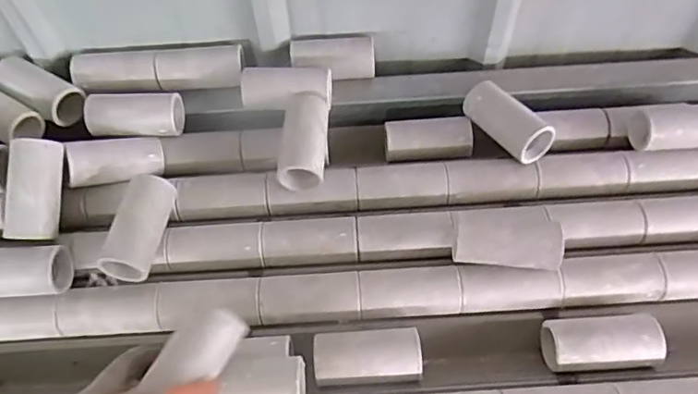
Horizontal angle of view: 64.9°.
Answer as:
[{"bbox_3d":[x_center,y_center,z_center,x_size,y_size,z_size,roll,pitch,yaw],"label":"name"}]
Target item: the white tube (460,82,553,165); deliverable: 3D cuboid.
[{"bbox_3d":[0.146,-0.071,0.511,0.034,0.037,0.086,-33,63,-16],"label":"white tube"}]

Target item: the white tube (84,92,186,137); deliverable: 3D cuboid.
[{"bbox_3d":[-0.203,-0.078,0.519,0.083,0.042,0.035,-4,59,0],"label":"white tube"}]

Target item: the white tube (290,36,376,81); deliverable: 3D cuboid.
[{"bbox_3d":[-0.014,-0.134,0.551,0.088,0.044,0.045,-8,59,-2],"label":"white tube"}]

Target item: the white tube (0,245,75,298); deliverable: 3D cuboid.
[{"bbox_3d":[-0.279,0.062,0.453,0.083,0.038,0.040,-2,59,1],"label":"white tube"}]

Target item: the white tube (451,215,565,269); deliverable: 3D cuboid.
[{"bbox_3d":[0.127,0.040,0.449,0.083,0.039,0.034,5,59,6],"label":"white tube"}]

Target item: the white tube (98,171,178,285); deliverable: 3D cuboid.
[{"bbox_3d":[-0.175,0.027,0.466,0.036,0.042,0.086,4,59,5],"label":"white tube"}]

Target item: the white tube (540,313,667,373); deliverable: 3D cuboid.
[{"bbox_3d":[0.200,0.116,0.433,0.085,0.034,0.037,-4,59,0],"label":"white tube"}]

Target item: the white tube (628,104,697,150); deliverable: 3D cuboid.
[{"bbox_3d":[0.309,-0.063,0.502,0.083,0.040,0.040,-4,59,0],"label":"white tube"}]

